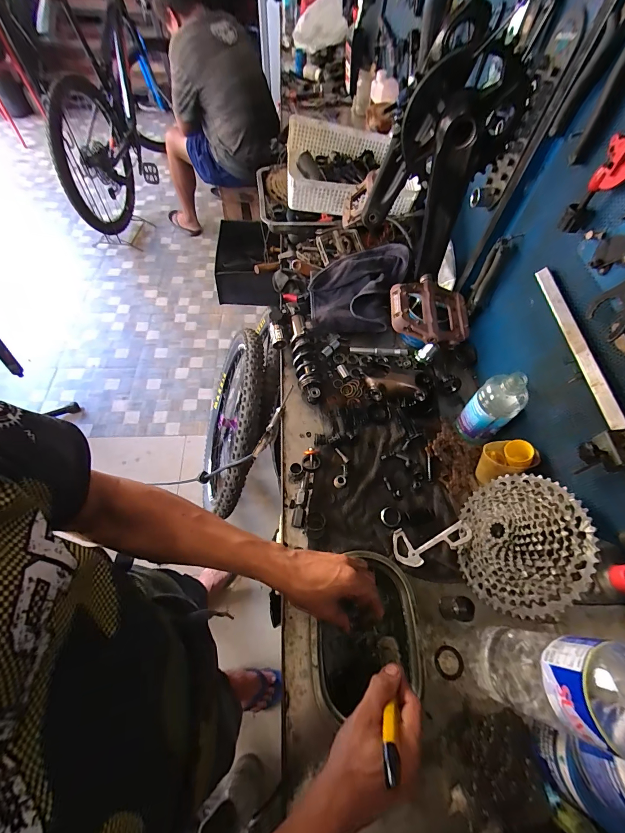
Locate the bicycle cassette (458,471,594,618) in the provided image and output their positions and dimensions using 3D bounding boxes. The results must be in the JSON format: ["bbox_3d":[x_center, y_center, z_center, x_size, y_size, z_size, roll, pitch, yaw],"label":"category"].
[{"bbox_3d":[0.284,0.172,0.484,0.046,0.186,0.196,27,59,-24],"label":"bicycle cassette"}]

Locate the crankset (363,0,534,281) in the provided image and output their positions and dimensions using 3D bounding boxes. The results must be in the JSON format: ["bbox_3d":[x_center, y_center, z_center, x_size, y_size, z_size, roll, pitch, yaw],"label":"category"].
[{"bbox_3d":[0.143,-0.293,0.393,0.086,0.232,0.112,-40,69,-22],"label":"crankset"}]

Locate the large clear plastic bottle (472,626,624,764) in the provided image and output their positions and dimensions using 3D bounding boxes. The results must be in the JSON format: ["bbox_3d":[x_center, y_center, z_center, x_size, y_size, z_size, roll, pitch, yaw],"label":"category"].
[{"bbox_3d":[0.276,0.285,0.355,0.100,0.309,0.088,19,61,8],"label":"large clear plastic bottle"}]

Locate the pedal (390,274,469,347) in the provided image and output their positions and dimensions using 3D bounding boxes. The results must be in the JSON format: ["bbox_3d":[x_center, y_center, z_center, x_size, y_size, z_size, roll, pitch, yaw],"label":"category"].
[{"bbox_3d":[0.162,-0.149,0.469,0.109,0.027,0.107,0,60,-2],"label":"pedal"}]

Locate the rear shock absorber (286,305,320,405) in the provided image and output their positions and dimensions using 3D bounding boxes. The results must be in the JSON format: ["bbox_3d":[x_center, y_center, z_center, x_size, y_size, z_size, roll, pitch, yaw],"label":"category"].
[{"bbox_3d":[-0.020,-0.137,0.707,0.049,0.038,0.226,-7,61,-7],"label":"rear shock absorber"}]

